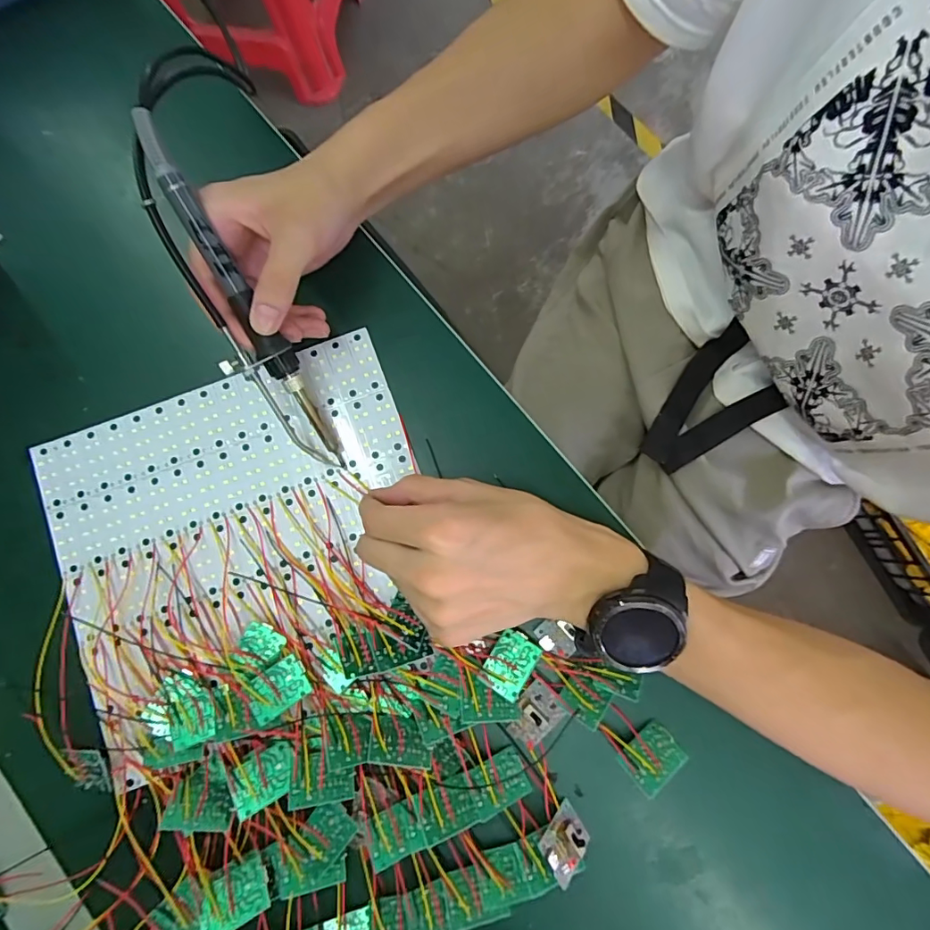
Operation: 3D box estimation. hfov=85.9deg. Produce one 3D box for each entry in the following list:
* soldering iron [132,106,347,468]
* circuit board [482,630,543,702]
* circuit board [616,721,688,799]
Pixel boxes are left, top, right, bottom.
[{"bbox_3d":[-0.133,-0.087,0.294,0.036,0.025,0.210,-26,111,-6],"label":"soldering iron"},{"bbox_3d":[0.027,0.120,0.301,0.026,0.006,0.035,30,84,6],"label":"circuit board"},{"bbox_3d":[0.110,0.170,0.292,0.036,0.005,0.026,-28,52,-24],"label":"circuit board"}]

